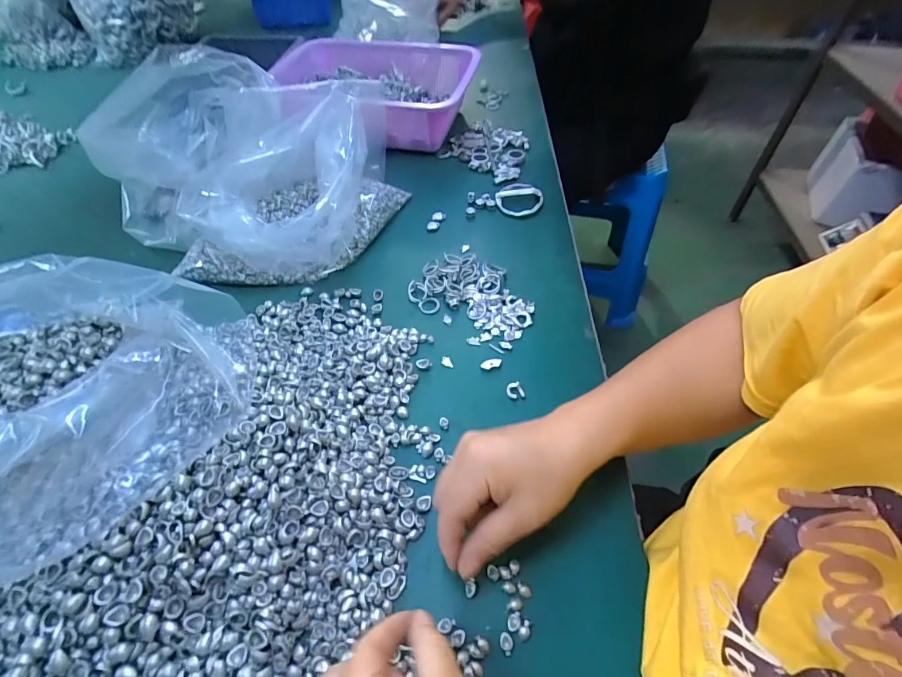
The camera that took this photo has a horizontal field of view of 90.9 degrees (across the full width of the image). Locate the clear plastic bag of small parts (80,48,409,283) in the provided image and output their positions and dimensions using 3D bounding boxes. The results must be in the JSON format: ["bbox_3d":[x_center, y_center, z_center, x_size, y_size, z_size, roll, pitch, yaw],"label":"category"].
[{"bbox_3d":[-0.233,-0.205,0.520,0.322,0.134,0.264,2,51,1],"label":"clear plastic bag of small parts"}]

